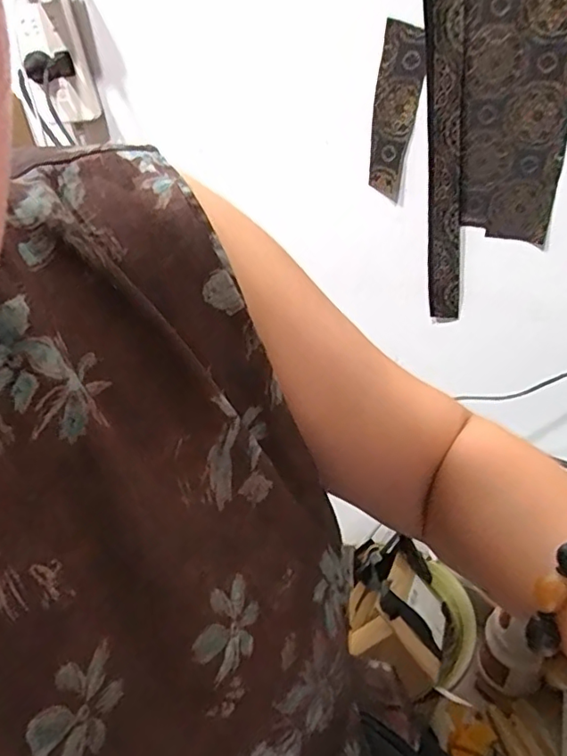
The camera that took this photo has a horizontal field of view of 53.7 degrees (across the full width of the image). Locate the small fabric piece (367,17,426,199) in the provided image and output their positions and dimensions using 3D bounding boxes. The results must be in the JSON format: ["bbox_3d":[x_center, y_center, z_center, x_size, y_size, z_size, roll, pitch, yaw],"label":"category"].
[{"bbox_3d":[0.119,-0.285,0.612,0.047,0.171,0.009,20,40,16],"label":"small fabric piece"}]

